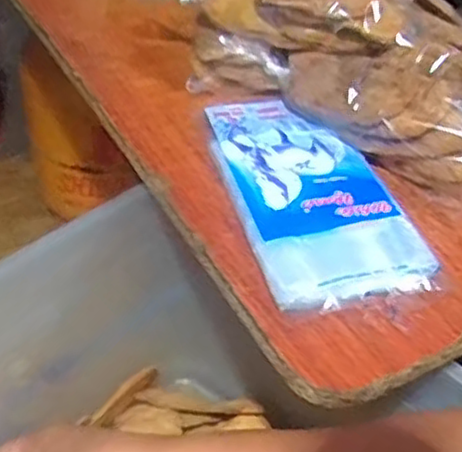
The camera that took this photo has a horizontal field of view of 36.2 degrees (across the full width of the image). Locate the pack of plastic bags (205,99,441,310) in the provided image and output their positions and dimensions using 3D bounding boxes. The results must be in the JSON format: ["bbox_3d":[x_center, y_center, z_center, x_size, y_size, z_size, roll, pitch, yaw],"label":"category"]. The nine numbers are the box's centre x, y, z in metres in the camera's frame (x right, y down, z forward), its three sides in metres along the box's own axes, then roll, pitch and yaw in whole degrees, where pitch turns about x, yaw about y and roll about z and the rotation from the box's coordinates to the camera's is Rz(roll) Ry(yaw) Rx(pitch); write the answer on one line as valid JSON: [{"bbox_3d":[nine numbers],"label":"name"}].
[{"bbox_3d":[0.053,-0.023,0.476,0.100,0.020,0.199,-9,45,-15],"label":"pack of plastic bags"}]

